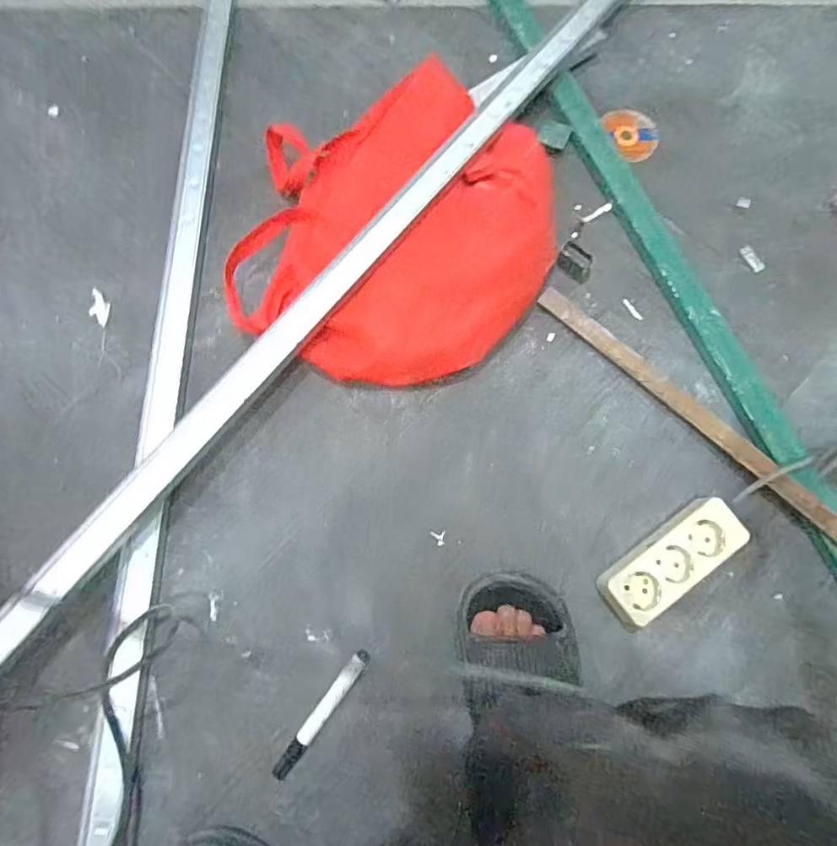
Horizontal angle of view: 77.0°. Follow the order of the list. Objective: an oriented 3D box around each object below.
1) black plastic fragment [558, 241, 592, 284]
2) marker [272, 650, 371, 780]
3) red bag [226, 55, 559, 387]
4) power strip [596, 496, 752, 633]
[{"bbox_3d":[0.191,-0.196,0.643,0.044,0.019,0.029,37,80,7],"label":"black plastic fragment"},{"bbox_3d":[-0.099,0.297,0.536,0.017,0.014,0.142,36,80,7],"label":"marker"},{"bbox_3d":[-0.018,-0.240,0.619,0.351,0.089,0.380,10,78,2],"label":"red bag"},{"bbox_3d":[0.263,0.147,0.557,0.163,0.044,0.065,-33,80,-7],"label":"power strip"}]

